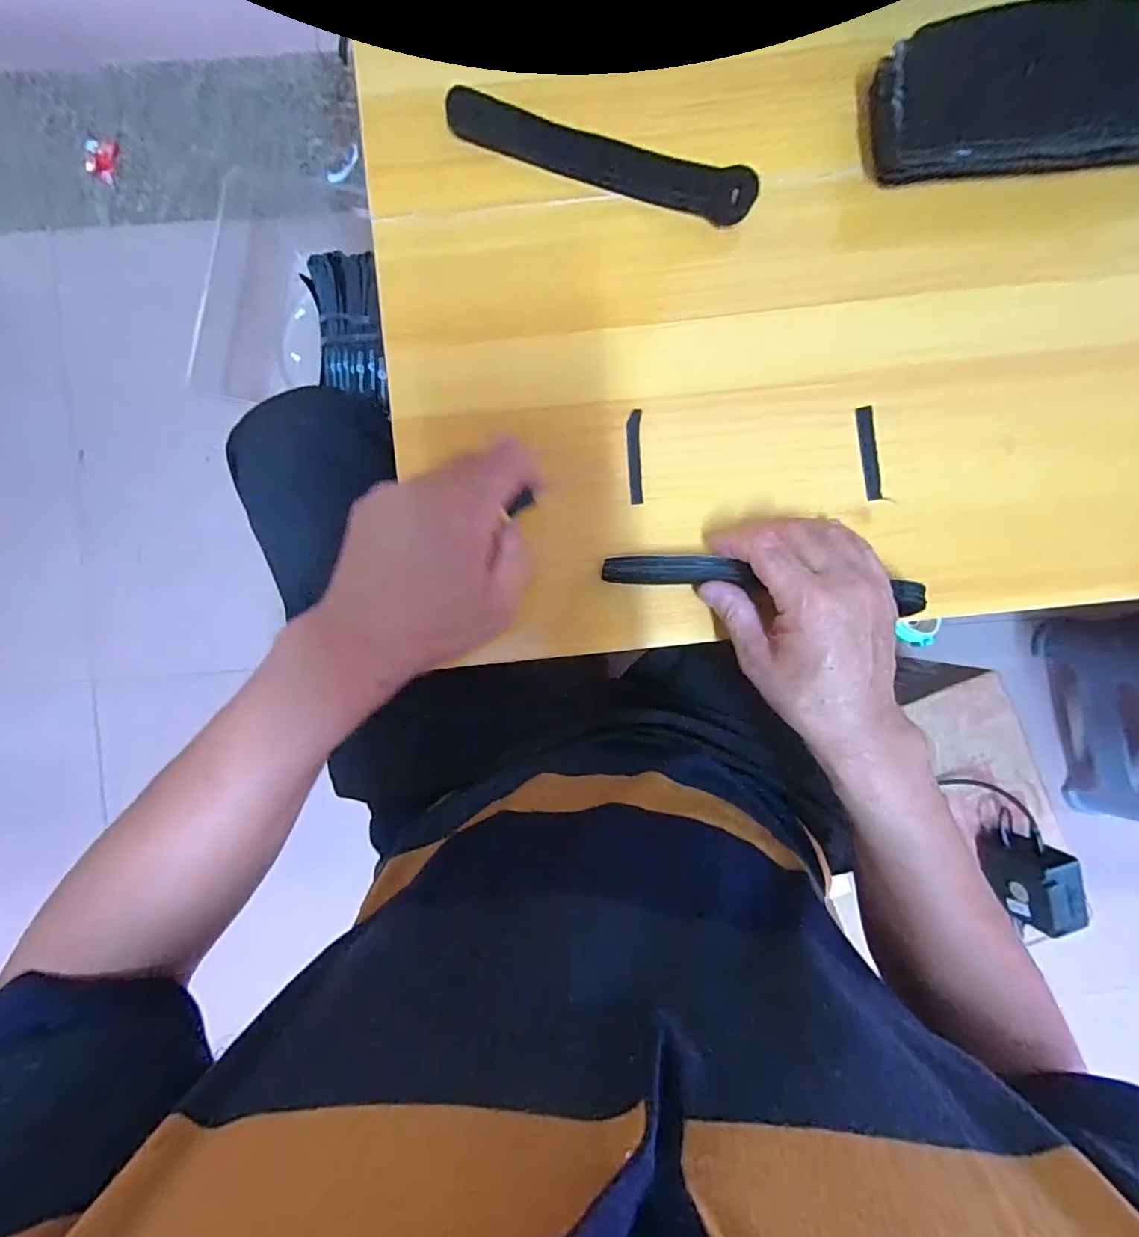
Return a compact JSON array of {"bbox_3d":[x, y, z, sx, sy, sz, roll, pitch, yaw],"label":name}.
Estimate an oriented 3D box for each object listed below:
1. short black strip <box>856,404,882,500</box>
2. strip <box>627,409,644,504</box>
[{"bbox_3d":[0.199,-0.110,0.367,0.012,0.004,0.060,-7,91,1],"label":"short black strip"},{"bbox_3d":[0.044,-0.107,0.366,0.010,0.004,0.061,-1,91,0],"label":"strip"}]

